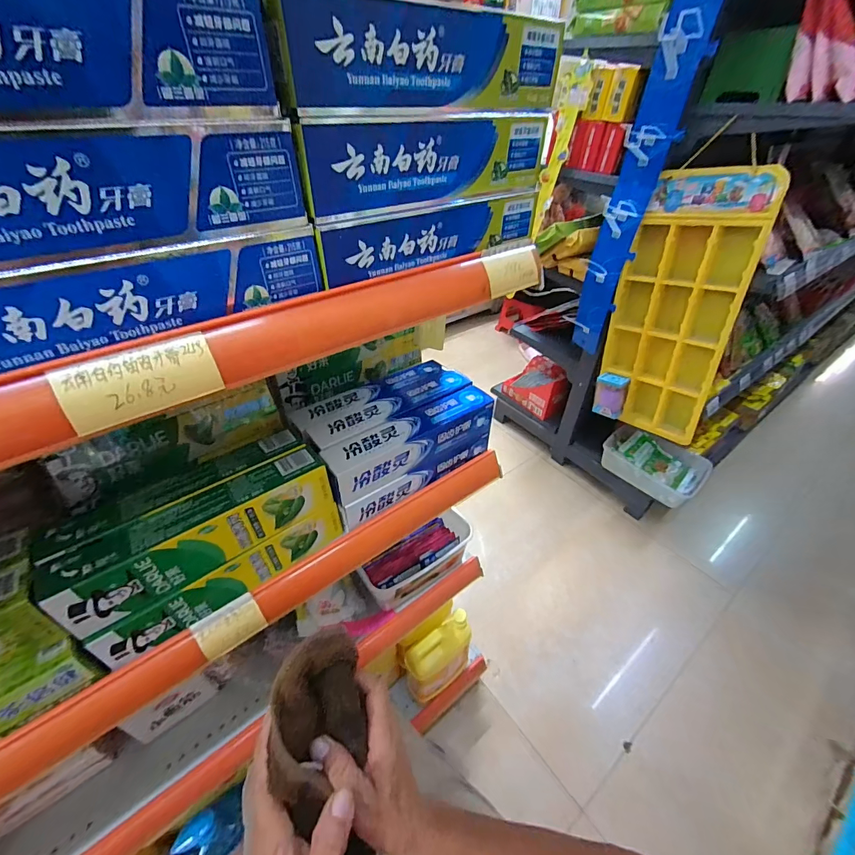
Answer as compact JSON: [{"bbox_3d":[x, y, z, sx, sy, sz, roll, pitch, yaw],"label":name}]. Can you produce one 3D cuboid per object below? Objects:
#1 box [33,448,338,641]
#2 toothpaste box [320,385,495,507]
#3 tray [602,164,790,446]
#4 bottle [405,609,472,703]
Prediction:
[{"bbox_3d":[-0.209,0.098,0.378,0.235,0.062,0.054,-26,47,-28],"label":"box"},{"bbox_3d":[-0.018,0.019,0.488,0.227,0.061,0.046,-25,47,-27],"label":"toothpaste box"},{"bbox_3d":[0.624,-0.275,1.019,0.040,0.713,0.305,-27,41,-19],"label":"tray"},{"bbox_3d":[0.026,0.492,0.832,0.149,0.189,0.070,-26,47,-28],"label":"bottle"}]

